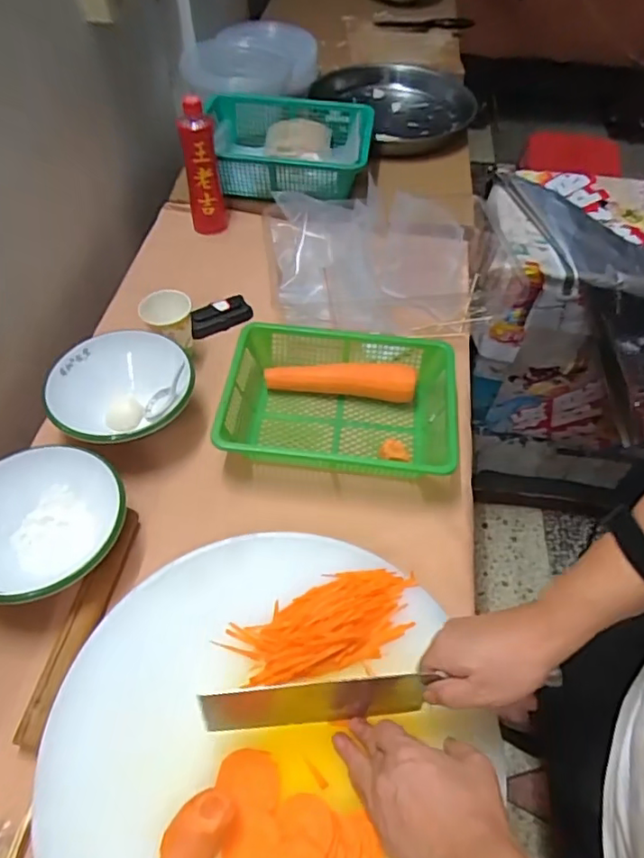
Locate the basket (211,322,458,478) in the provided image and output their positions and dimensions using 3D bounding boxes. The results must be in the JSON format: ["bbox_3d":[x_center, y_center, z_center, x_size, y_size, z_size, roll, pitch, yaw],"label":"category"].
[{"bbox_3d":[0.026,-0.026,0.798,0.305,0.085,0.222,6,53,3],"label":"basket"}]

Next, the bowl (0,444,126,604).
[{"bbox_3d":[-0.319,0.117,0.664,0.189,0.085,0.178,0,52,-1],"label":"bowl"}]

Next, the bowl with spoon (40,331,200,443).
[{"bbox_3d":[-0.274,-0.049,0.797,0.179,0.080,0.176,0,52,-1],"label":"bowl with spoon"}]

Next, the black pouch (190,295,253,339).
[{"bbox_3d":[-0.166,-0.184,0.933,0.104,0.023,0.049,-23,56,-18],"label":"black pouch"}]

